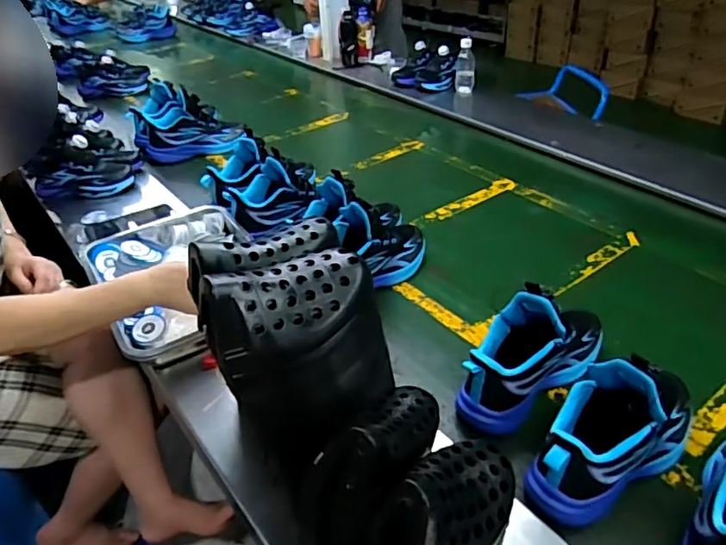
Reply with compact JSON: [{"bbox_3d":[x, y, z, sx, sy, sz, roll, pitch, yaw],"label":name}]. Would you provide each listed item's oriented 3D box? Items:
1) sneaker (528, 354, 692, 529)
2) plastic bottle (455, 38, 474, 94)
[{"bbox_3d":[0.290,0.154,0.620,0.259,0.139,0.090,-22,40,-26],"label":"sneaker"},{"bbox_3d":[0.317,-0.635,1.742,0.061,0.153,0.062,4,35,8],"label":"plastic bottle"}]

